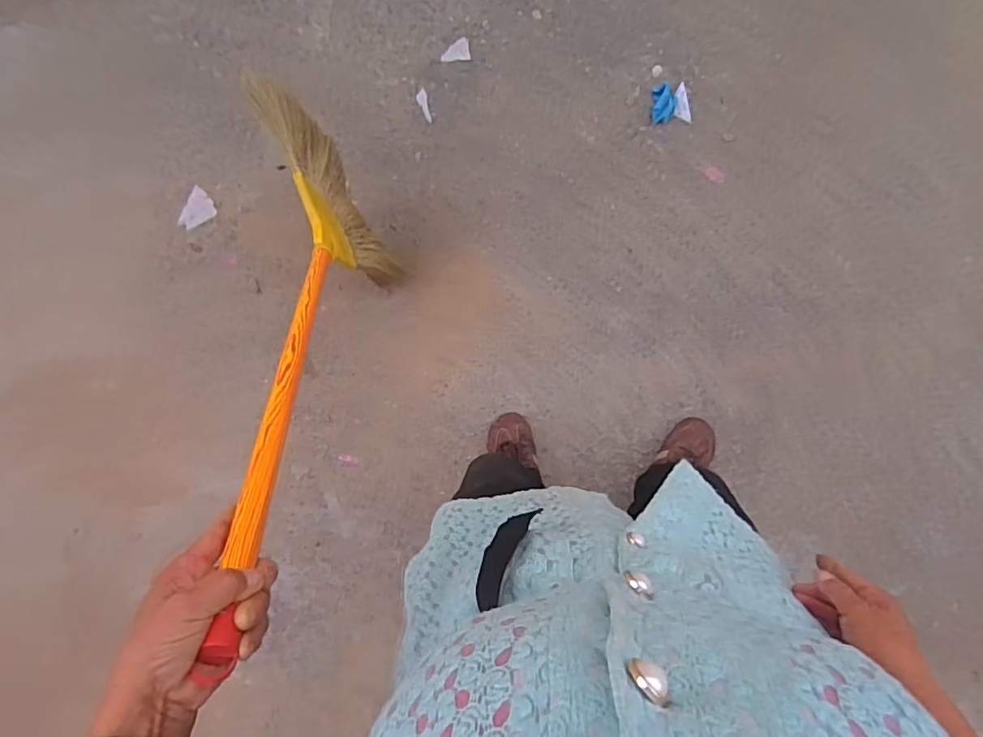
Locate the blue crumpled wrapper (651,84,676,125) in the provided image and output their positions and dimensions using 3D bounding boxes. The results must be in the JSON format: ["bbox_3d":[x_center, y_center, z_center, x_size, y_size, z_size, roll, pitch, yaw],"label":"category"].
[{"bbox_3d":[0.353,-0.541,1.152,0.048,0.022,0.069,-6,91,7],"label":"blue crumpled wrapper"}]

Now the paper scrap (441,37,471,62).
[{"bbox_3d":[-0.074,-0.664,1.173,0.059,0.005,0.046,-1,94,2],"label":"paper scrap"}]

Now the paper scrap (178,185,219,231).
[{"bbox_3d":[-0.635,-0.342,1.225,0.066,0.005,0.088,26,92,1],"label":"paper scrap"}]

